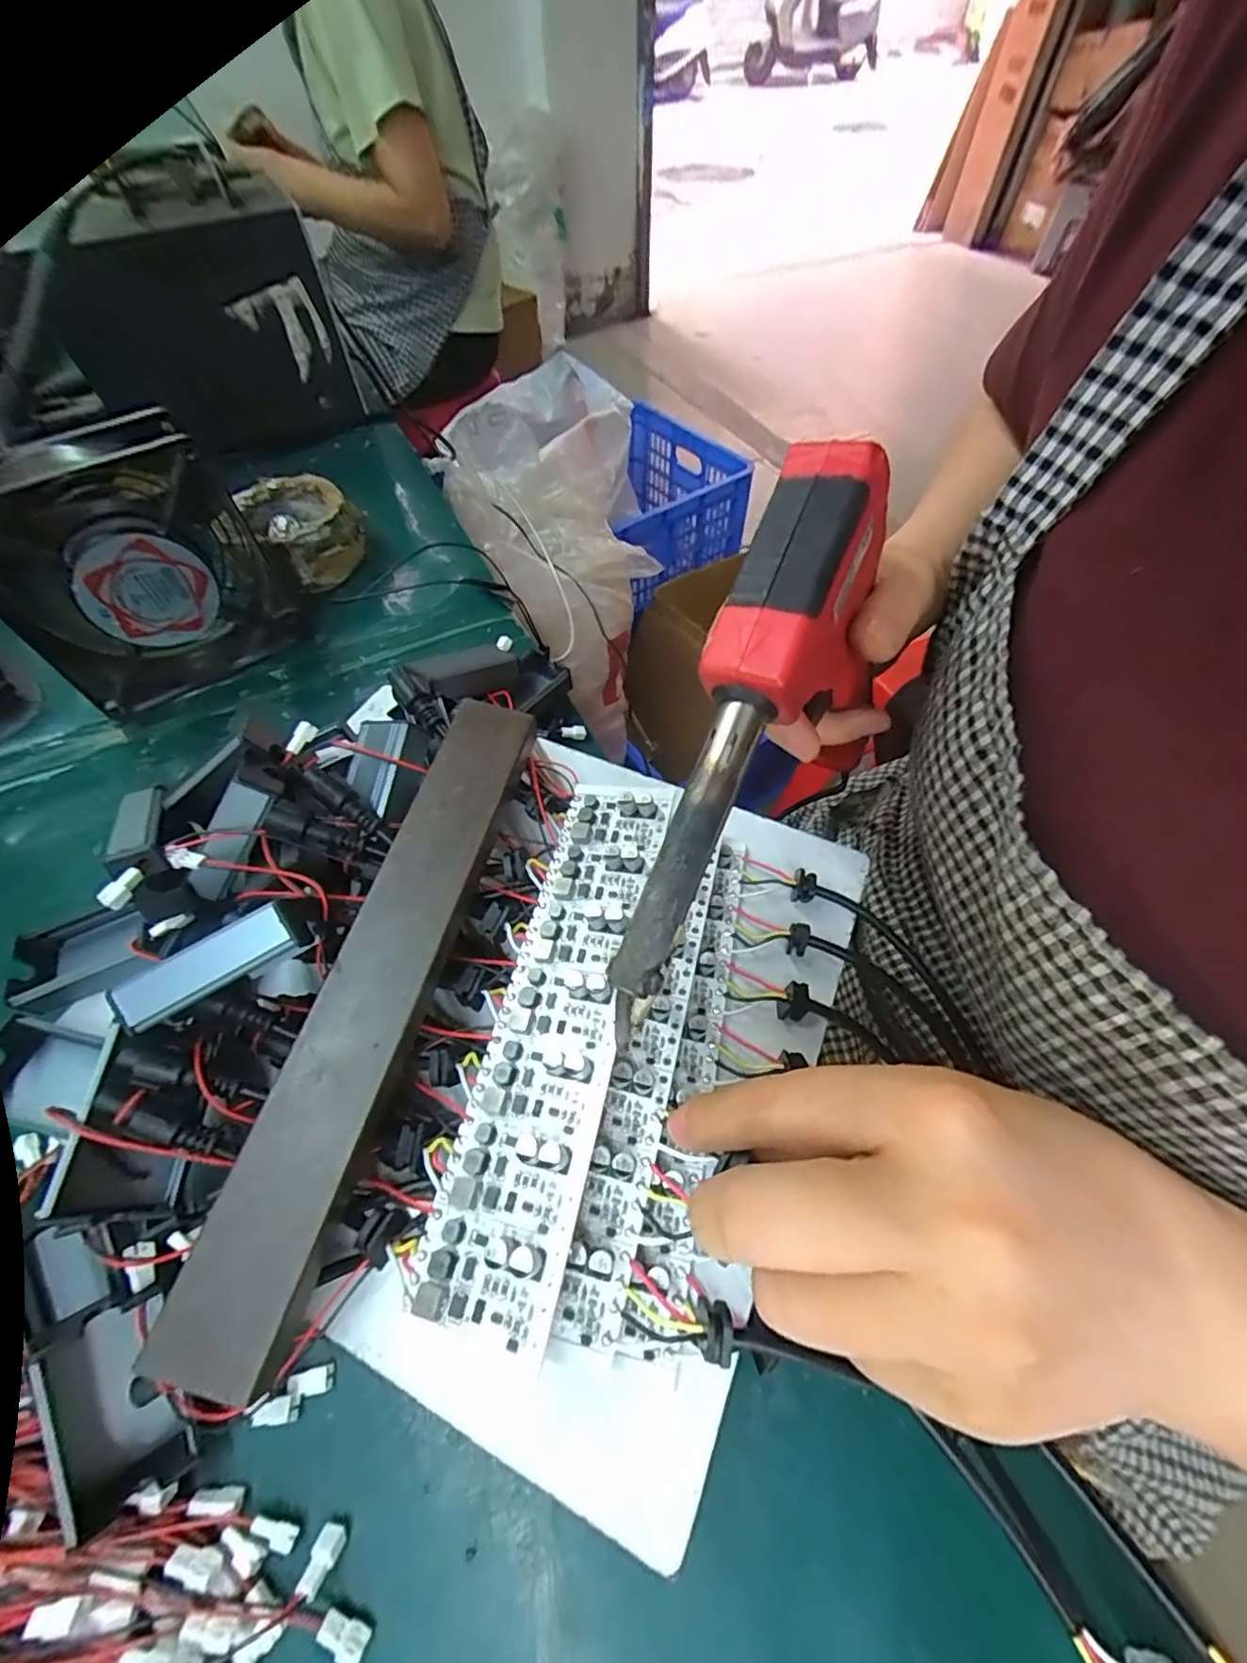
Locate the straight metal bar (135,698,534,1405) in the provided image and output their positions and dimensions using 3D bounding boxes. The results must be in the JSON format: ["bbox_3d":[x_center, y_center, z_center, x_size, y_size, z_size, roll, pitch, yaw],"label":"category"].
[{"bbox_3d":[-0.074,0.041,0.185,0.032,0.019,0.206,12,58,8],"label":"straight metal bar"}]

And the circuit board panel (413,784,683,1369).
[{"bbox_3d":[-0.019,0.054,0.187,0.039,0.010,0.169,12,58,8],"label":"circuit board panel"}]

